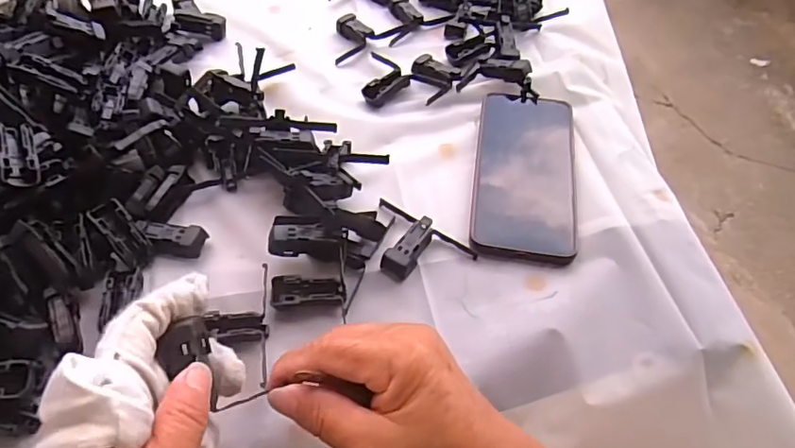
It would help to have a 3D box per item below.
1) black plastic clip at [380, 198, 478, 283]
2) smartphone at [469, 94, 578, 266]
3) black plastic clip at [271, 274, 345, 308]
[{"bbox_3d":[0.009,0.015,0.395,0.080,0.013,0.051,32,56,16],"label":"black plastic clip"},{"bbox_3d":[0.103,-0.045,0.448,0.079,0.013,0.168,9,55,3],"label":"smartphone"},{"bbox_3d":[-0.059,0.045,0.368,0.048,0.012,0.019,4,53,-5],"label":"black plastic clip"}]

